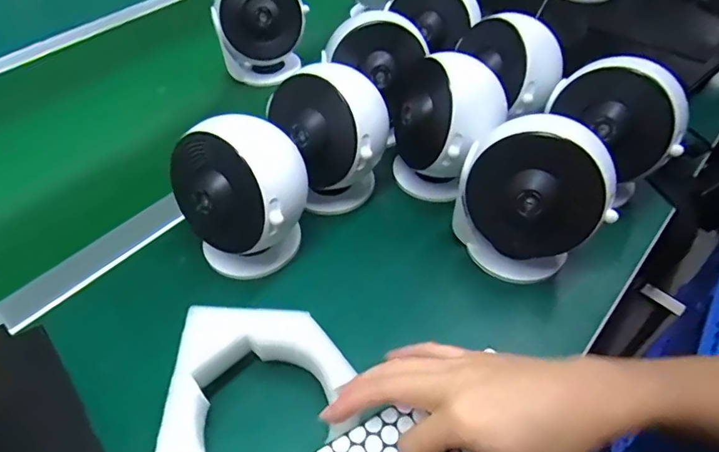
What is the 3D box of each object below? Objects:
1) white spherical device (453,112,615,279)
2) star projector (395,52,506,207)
[{"bbox_3d":[0.136,-0.019,0.381,0.110,0.120,0.084,30,57,28],"label":"white spherical device"},{"bbox_3d":[0.079,-0.083,0.433,0.097,0.114,0.099,1,48,5],"label":"star projector"}]

